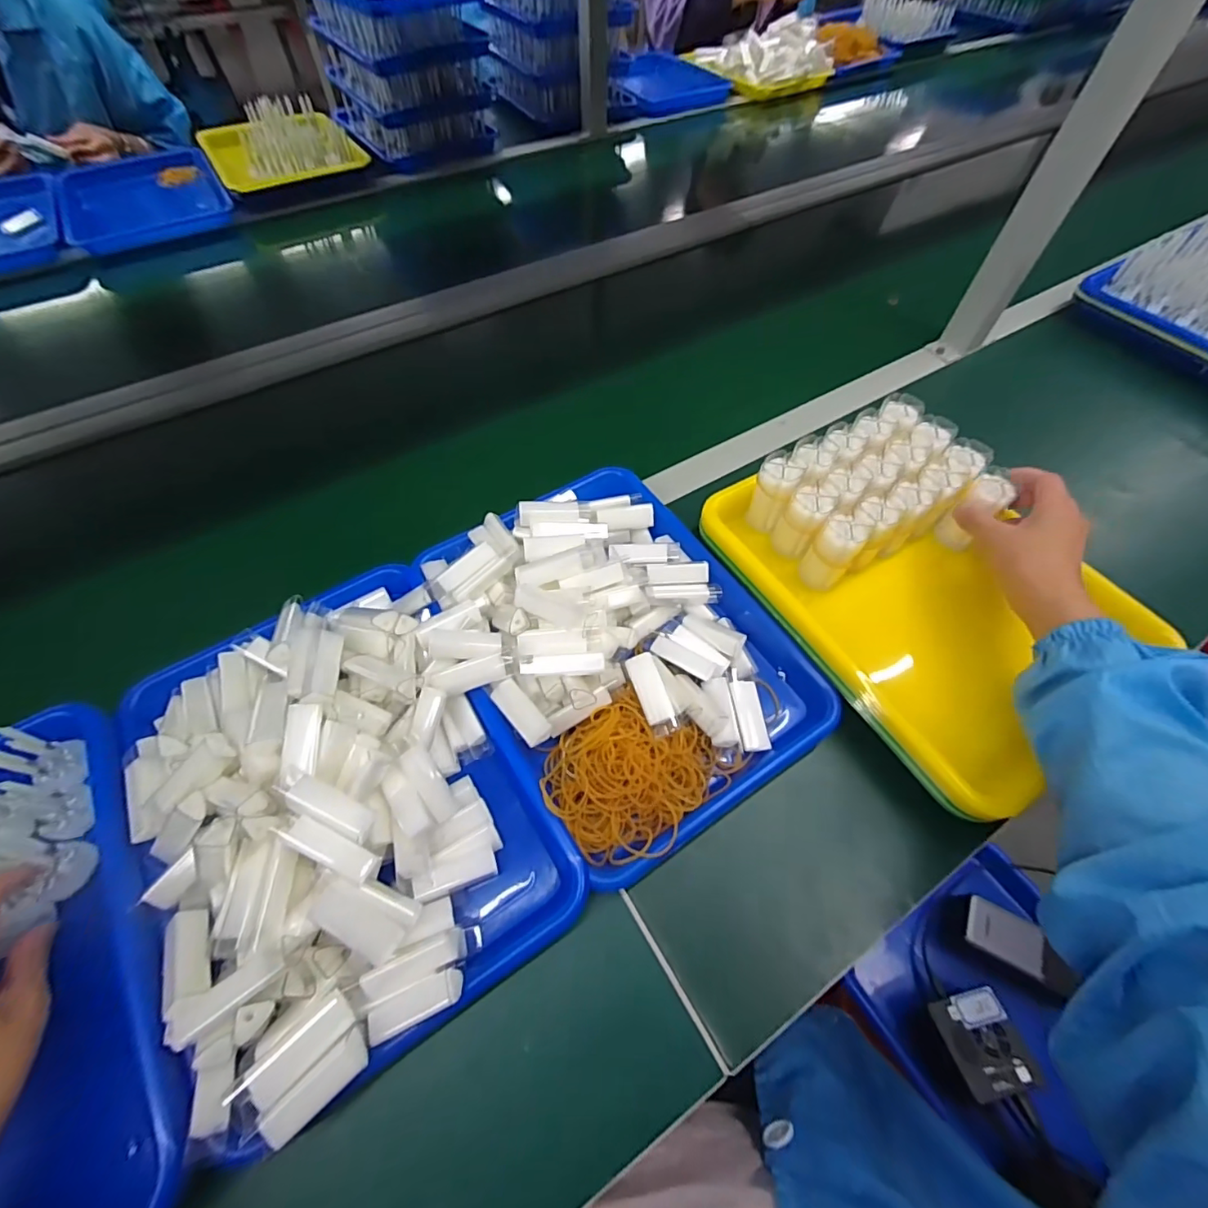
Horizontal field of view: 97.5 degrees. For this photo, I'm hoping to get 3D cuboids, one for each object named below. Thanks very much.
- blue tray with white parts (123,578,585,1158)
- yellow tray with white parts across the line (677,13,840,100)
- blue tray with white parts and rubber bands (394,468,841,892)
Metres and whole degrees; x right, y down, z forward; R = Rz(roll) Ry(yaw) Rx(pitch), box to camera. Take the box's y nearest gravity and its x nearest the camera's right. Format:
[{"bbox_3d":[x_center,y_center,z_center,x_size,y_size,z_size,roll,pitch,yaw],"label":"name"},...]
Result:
[{"bbox_3d":[-0.186,0.127,0.379,0.259,0.074,0.327,-27,62,-16],"label":"blue tray with white parts"},{"bbox_3d":[0.413,-1.384,1.342,0.317,0.092,0.280,-20,60,-12],"label":"yellow tray with white parts across the line"},{"bbox_3d":[0.002,0.030,0.448,0.261,0.062,0.327,-29,62,-17],"label":"blue tray with white parts and rubber bands"}]

